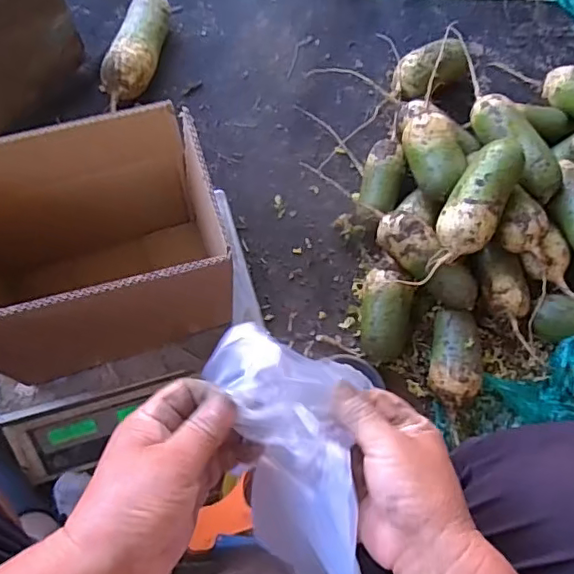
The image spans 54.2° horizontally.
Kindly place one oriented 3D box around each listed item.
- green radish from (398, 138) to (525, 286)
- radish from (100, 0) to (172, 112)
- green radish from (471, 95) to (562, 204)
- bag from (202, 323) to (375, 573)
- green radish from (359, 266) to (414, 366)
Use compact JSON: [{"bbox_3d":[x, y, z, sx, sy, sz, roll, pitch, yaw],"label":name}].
[{"bbox_3d":[0.256,-0.105,0.782,0.077,0.080,0.231,31,71,7],"label":"green radish"},{"bbox_3d":[-0.254,-0.400,0.948,0.081,0.076,0.220,12,70,0],"label":"radish"},{"bbox_3d":[0.352,-0.221,0.845,0.074,0.080,0.199,-15,72,-9],"label":"green radish"},{"bbox_3d":[0.013,0.118,0.385,0.092,0.088,0.195,-19,73,-6],"label":"bag"},{"bbox_3d":[0.145,0.043,0.829,0.075,0.075,0.132,9,71,1],"label":"green radish"}]

